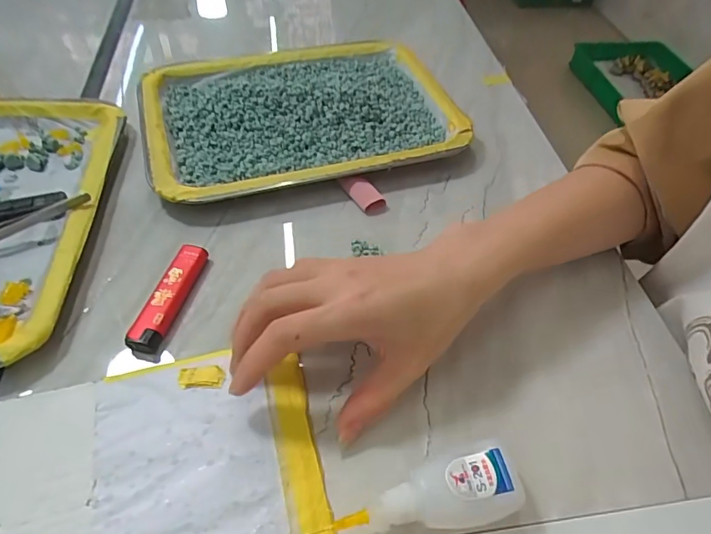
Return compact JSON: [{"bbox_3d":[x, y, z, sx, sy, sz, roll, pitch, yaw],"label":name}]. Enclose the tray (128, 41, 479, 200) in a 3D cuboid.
[{"bbox_3d":[-0.050,-0.137,0.424,0.254,0.035,0.190,-13,52,-14],"label":"tray"}]

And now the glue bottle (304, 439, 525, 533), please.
[{"bbox_3d":[0.032,0.111,0.231,0.090,0.022,0.033,-11,52,-13],"label":"glue bottle"}]

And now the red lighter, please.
[{"bbox_3d":[-0.117,0.018,0.308,0.018,0.012,0.078,11,50,5],"label":"red lighter"}]

